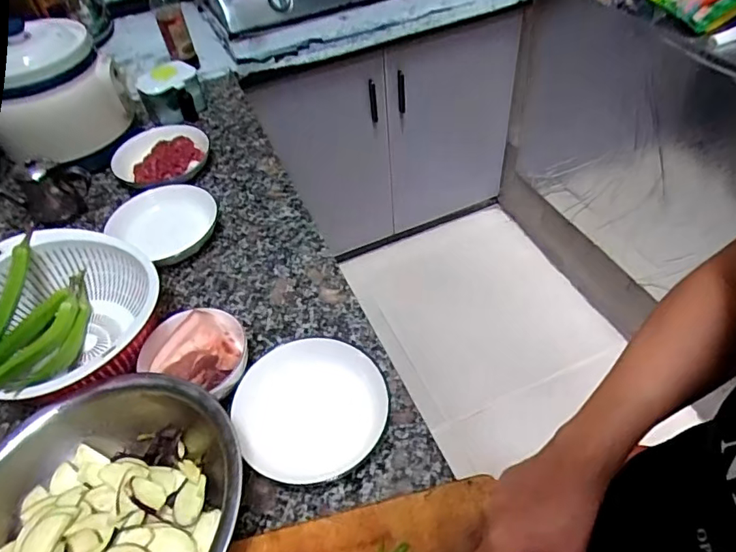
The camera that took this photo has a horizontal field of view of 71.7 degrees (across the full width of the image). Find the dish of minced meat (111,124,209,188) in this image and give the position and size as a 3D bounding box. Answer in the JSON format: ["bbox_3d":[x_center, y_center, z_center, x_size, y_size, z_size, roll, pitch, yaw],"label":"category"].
[{"bbox_3d":[-0.371,-0.215,0.925,0.171,0.054,0.135,-26,51,-16],"label":"dish of minced meat"}]

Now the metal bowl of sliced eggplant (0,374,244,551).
[{"bbox_3d":[-0.248,0.238,0.490,0.269,0.092,0.257,-3,48,4],"label":"metal bowl of sliced eggplant"}]

